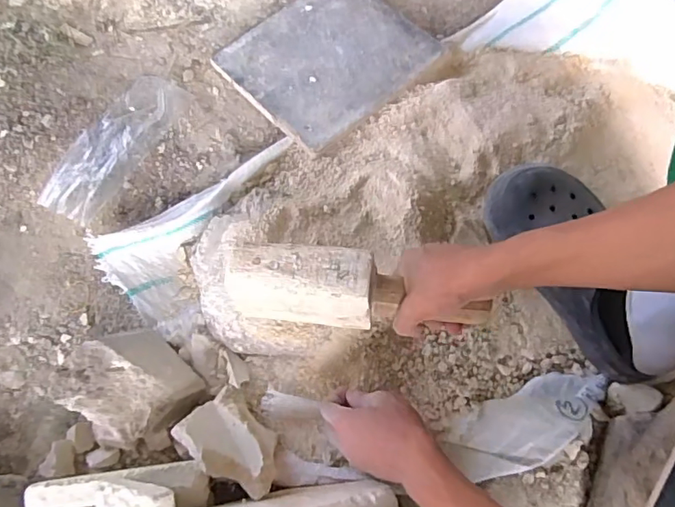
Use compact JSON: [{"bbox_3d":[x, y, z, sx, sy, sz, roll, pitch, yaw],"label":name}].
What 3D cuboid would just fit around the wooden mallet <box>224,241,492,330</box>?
[{"bbox_3d":[0.018,0.037,0.508,0.244,0.070,0.062,7,72,-1],"label":"wooden mallet"}]

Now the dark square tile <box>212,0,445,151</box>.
[{"bbox_3d":[-0.015,-0.289,0.758,0.252,0.011,0.250,-40,67,-11],"label":"dark square tile"}]

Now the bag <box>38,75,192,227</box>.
[{"bbox_3d":[-0.308,-0.156,0.730,0.085,0.021,0.243,29,74,10],"label":"bag"}]

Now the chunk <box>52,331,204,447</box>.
[{"bbox_3d":[-0.224,0.142,0.566,0.110,0.070,0.106,41,76,16],"label":"chunk"}]

